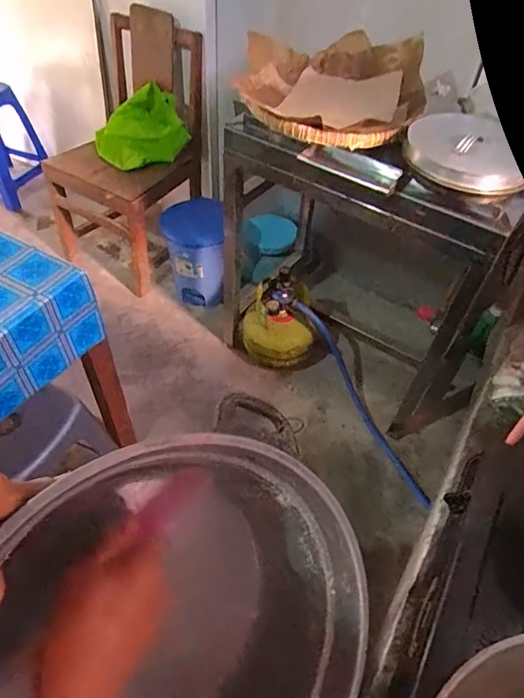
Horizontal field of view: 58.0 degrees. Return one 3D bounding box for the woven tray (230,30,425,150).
[{"bbox_3d":[0.171,-0.627,1.167,0.442,0.135,0.426,7,49,2],"label":"woven tray"}]

